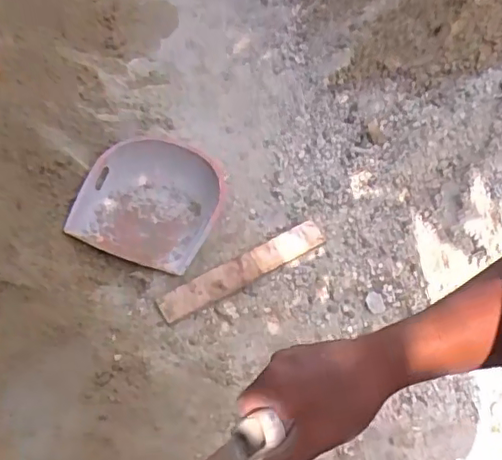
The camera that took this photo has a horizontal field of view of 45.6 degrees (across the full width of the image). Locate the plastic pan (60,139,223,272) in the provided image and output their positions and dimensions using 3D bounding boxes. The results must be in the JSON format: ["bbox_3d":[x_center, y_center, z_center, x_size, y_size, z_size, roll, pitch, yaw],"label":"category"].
[{"bbox_3d":[-0.292,-0.101,1.804,0.396,0.107,0.437,17,50,9],"label":"plastic pan"}]

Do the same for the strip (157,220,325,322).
[{"bbox_3d":[-0.018,0.106,1.676,0.514,0.020,0.085,-26,68,-19],"label":"strip"}]

